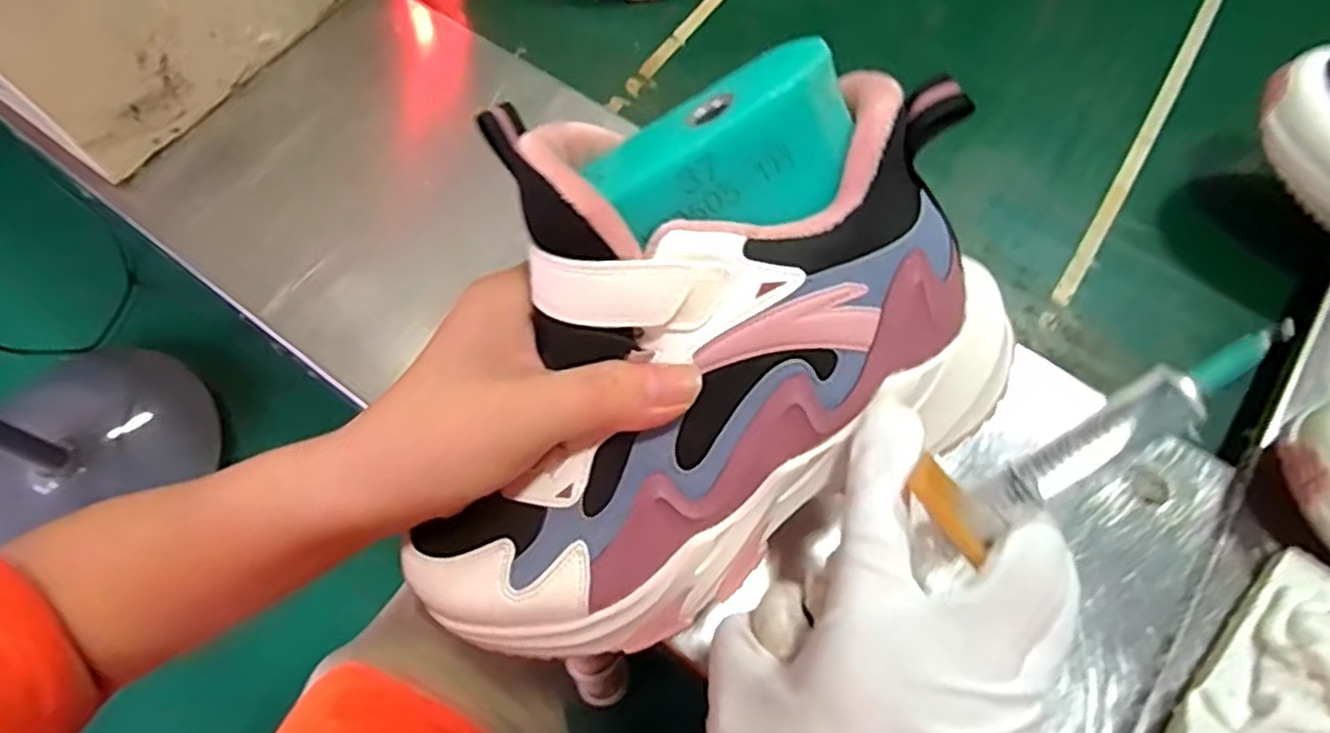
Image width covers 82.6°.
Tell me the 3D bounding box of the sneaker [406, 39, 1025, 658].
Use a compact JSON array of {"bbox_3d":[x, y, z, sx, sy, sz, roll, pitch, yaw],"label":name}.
[{"bbox_3d":[-0.006,-0.005,0.286,0.254,0.173,0.086,-29,22,4],"label":"sneaker"}]

